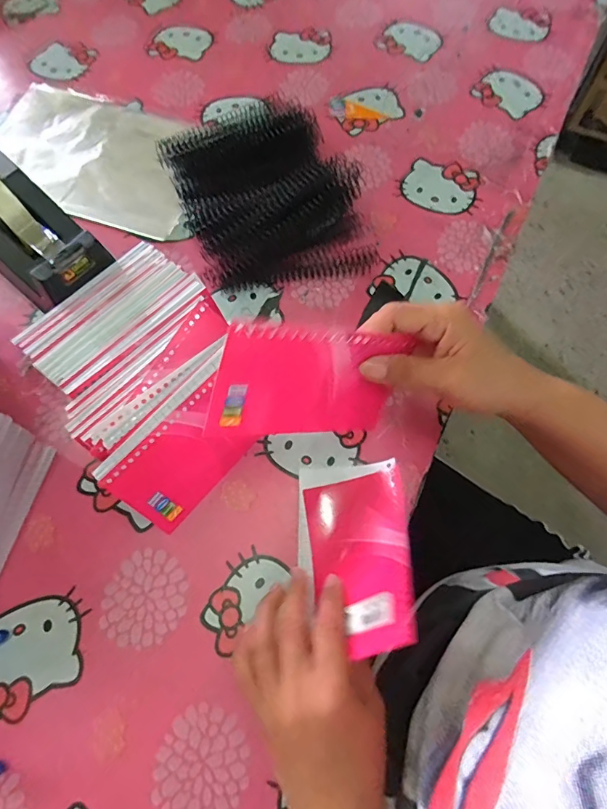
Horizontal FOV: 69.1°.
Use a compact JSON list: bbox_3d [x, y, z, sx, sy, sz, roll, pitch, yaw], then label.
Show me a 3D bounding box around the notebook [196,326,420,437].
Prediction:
[{"bbox_3d":[0.008,-0.012,0.282,0.133,0.080,0.006,-2,43,-31],"label":"notebook"}]

